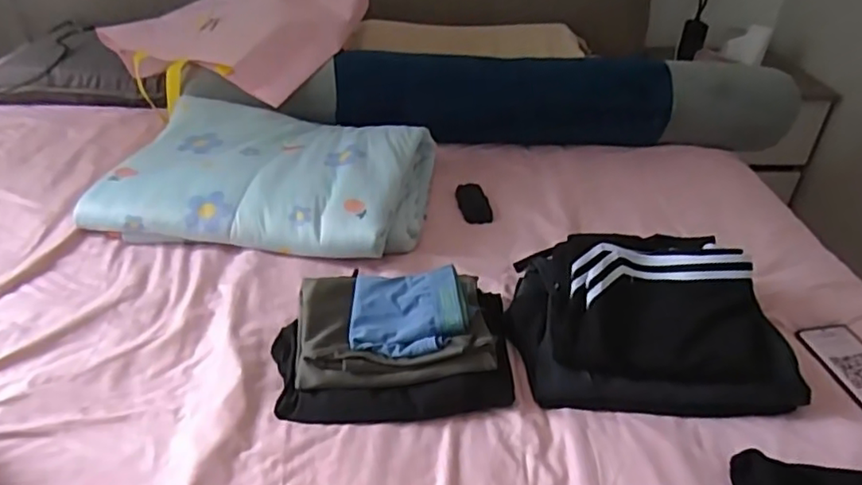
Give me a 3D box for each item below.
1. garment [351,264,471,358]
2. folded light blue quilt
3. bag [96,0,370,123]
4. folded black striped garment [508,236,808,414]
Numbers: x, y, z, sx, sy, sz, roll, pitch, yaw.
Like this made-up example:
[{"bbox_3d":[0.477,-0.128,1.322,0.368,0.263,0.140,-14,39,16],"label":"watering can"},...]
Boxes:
[{"bbox_3d":[-0.028,0.084,0.776,0.140,0.038,0.126,0,34,-3],"label":"garment"},{"bbox_3d":[-0.270,-0.118,1.079,0.519,0.110,0.359,6,34,6],"label":"folded light blue quilt"},{"bbox_3d":[-0.372,-0.461,1.316,0.545,0.077,0.433,-34,61,-12],"label":"bag"},{"bbox_3d":[0.275,0.078,0.803,0.327,0.120,0.259,3,34,1],"label":"folded black striped garment"}]

